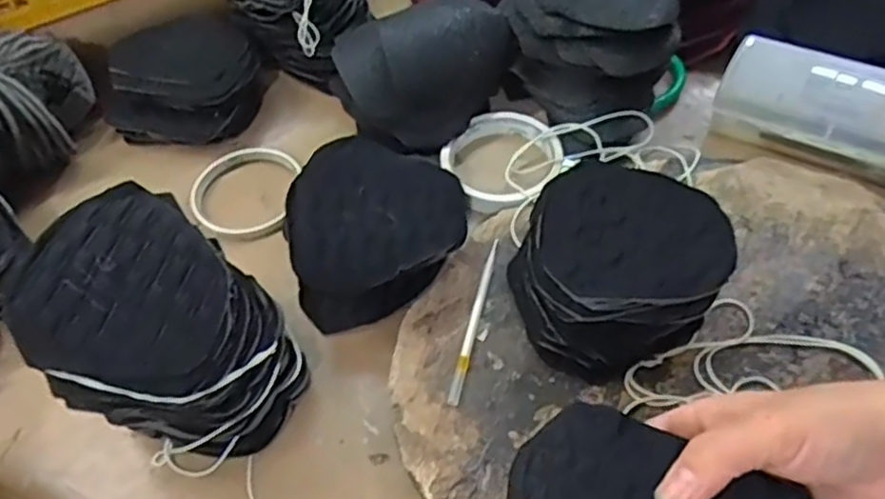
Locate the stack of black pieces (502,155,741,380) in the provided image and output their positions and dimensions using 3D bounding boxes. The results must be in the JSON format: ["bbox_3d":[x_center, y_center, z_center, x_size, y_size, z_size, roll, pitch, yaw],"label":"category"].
[{"bbox_3d":[0.104,0.009,0.426,0.120,0.066,0.105,-22,55,-11],"label":"stack of black pieces"}]

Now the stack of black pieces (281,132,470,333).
[{"bbox_3d":[-0.040,-0.015,0.457,0.110,0.062,0.109,-1,54,4],"label":"stack of black pieces"}]

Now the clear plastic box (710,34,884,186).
[{"bbox_3d":[0.290,-0.104,0.515,0.164,0.041,0.075,26,60,22],"label":"clear plastic box"}]

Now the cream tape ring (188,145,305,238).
[{"bbox_3d":[-0.152,-0.043,0.533,0.074,0.013,0.083,4,54,7],"label":"cream tape ring"}]

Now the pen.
[{"bbox_3d":[0.020,0.042,0.444,0.008,0.005,0.120,9,55,11],"label":"pen"}]

